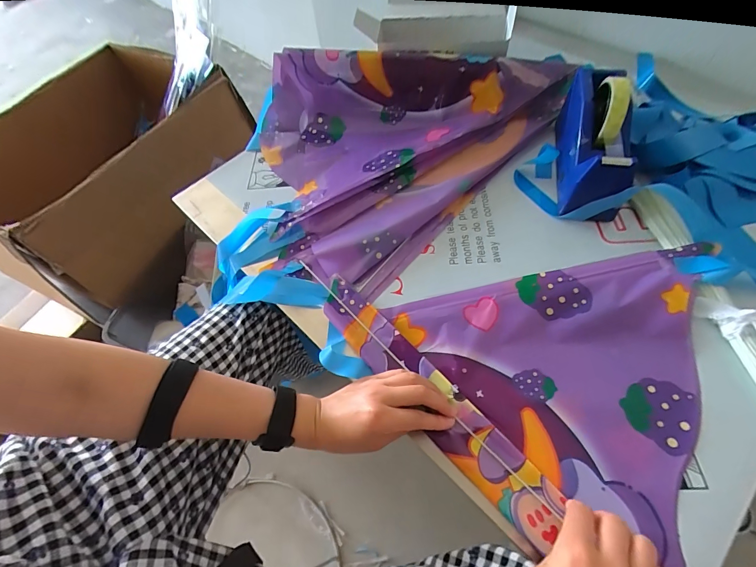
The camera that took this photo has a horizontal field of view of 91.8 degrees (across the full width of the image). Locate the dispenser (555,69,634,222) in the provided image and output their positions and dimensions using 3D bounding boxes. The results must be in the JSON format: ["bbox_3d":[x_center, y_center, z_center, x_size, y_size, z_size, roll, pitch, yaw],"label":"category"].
[{"bbox_3d":[0.296,-0.208,0.491,0.070,0.100,0.210,11,59,11],"label":"dispenser"}]

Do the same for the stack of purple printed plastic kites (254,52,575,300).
[{"bbox_3d":[0.051,-0.238,0.560,0.480,0.104,0.444,-18,58,-8],"label":"stack of purple printed plastic kites"}]

